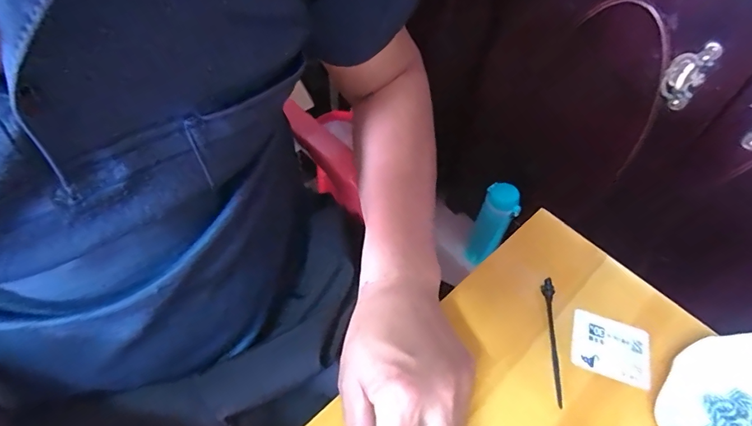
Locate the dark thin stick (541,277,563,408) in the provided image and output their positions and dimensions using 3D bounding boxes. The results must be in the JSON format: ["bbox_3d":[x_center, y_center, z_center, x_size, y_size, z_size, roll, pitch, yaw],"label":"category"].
[{"bbox_3d":[0.144,0.101,0.341,0.010,0.010,0.102,6,54,1],"label":"dark thin stick"}]

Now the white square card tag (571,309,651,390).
[{"bbox_3d":[0.192,0.110,0.347,0.060,0.004,0.050,17,56,11],"label":"white square card tag"}]

